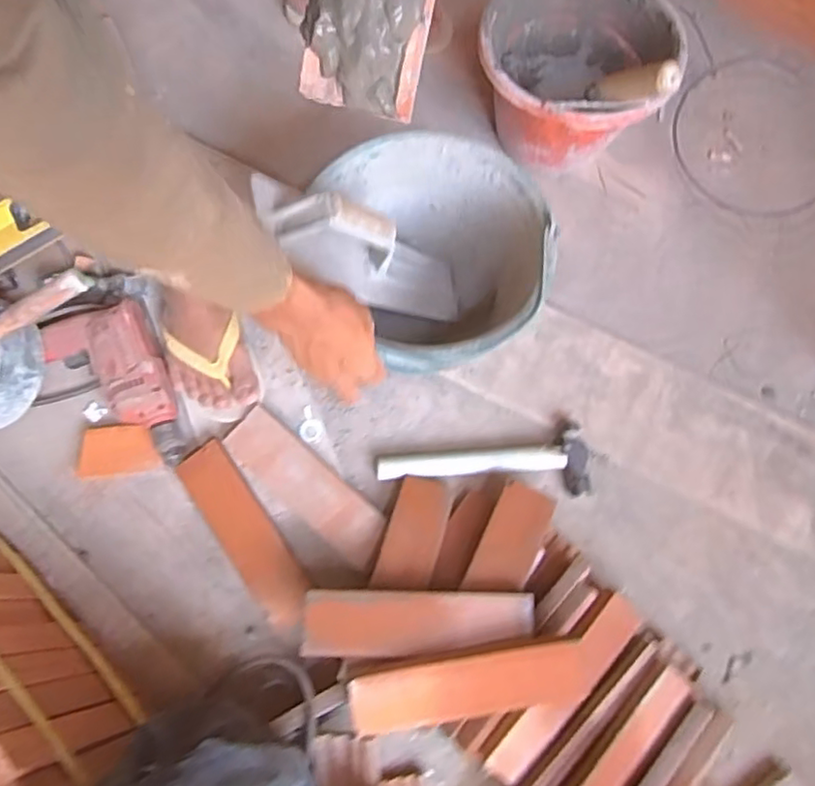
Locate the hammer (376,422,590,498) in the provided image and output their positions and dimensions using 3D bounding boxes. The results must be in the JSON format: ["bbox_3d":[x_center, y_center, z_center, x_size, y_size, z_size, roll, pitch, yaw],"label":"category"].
[{"bbox_3d":[0.092,0.093,0.747,0.251,0.027,0.079,-7,74,-2],"label":"hammer"}]

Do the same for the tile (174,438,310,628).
[{"bbox_3d":[-0.195,0.166,0.735,0.066,0.012,0.229,-33,77,-9],"label":"tile"}]

